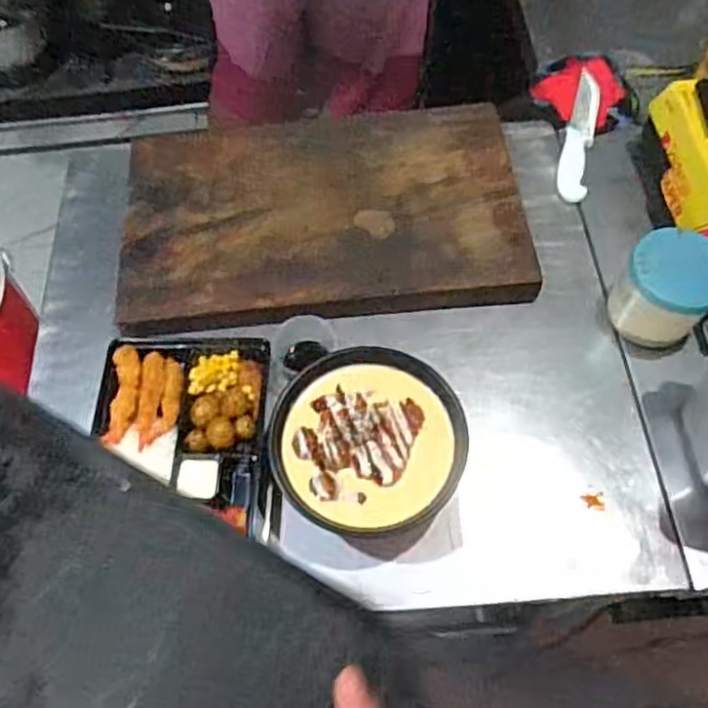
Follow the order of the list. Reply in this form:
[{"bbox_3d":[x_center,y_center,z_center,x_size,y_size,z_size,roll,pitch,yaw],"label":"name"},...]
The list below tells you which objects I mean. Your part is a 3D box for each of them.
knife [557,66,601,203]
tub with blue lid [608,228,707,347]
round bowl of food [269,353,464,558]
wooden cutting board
[{"bbox_3d":[0.316,-0.308,0.938,0.040,0.020,0.235,12,62,8],"label":"knife"},{"bbox_3d":[0.352,-0.070,0.764,0.103,0.103,0.102,0,61,1],"label":"tub with blue lid"},{"bbox_3d":[0.012,0.096,0.703,0.183,0.081,0.196,0,61,1],"label":"round bowl of food"},{"bbox_3d":[-0.042,-0.183,0.855,0.497,0.034,0.312,-8,61,-4],"label":"wooden cutting board"}]

